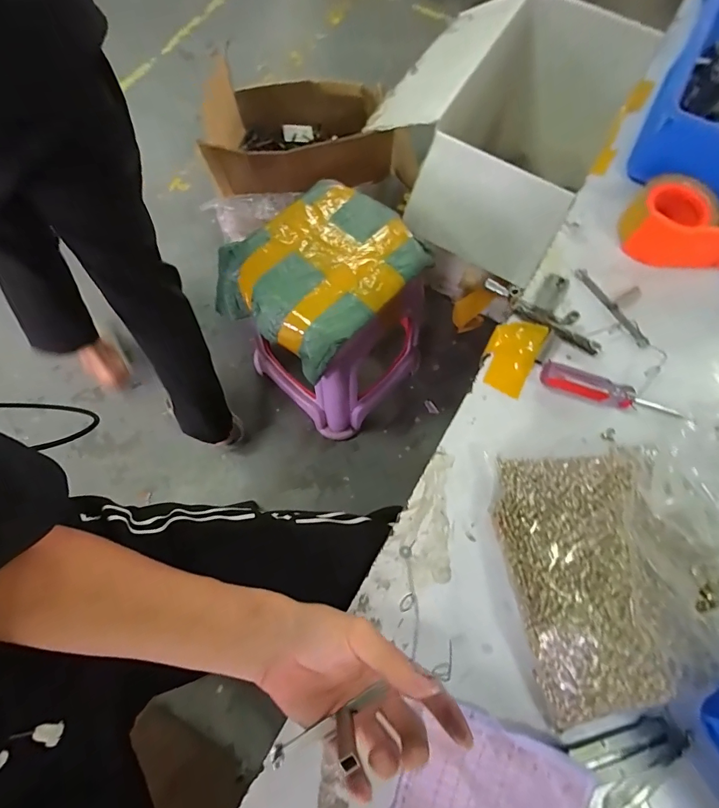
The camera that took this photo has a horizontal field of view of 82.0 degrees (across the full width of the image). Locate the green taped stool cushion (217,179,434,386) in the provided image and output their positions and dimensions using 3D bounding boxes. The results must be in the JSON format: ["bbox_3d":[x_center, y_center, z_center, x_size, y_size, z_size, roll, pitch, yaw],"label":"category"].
[{"bbox_3d":[-0.079,-0.254,0.811,0.349,0.121,0.312,-42,78,-12],"label":"green taped stool cushion"}]

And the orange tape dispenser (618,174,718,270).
[{"bbox_3d":[0.396,-0.212,0.492,0.148,0.061,0.092,23,74,6],"label":"orange tape dispenser"}]

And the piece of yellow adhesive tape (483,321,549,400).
[{"bbox_3d":[0.170,-0.056,0.463,0.052,0.013,0.088,25,74,7],"label":"piece of yellow adhesive tape"}]

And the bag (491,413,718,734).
[{"bbox_3d":[0.279,0.121,0.358,0.301,0.104,0.215,-16,74,-6],"label":"bag"}]

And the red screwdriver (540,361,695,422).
[{"bbox_3d":[0.269,-0.011,0.440,0.150,0.023,0.024,17,73,4],"label":"red screwdriver"}]

